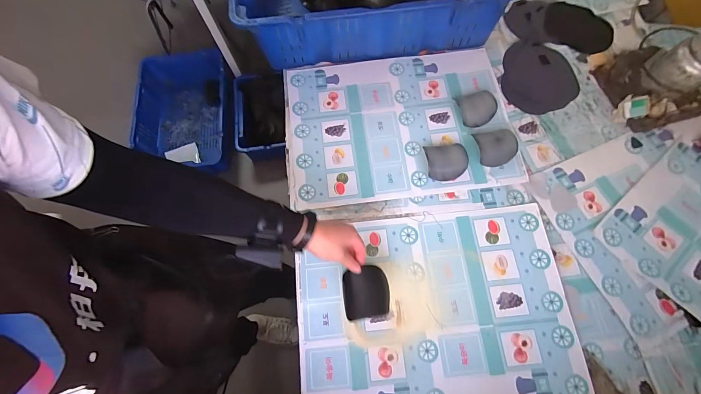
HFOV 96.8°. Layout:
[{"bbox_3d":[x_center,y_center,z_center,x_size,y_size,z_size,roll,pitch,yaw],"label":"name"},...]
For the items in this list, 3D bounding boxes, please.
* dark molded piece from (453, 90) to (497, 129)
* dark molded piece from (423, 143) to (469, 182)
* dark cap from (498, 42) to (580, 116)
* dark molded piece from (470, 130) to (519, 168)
[{"bbox_3d":[0.304,-0.211,0.742,0.085,0.032,0.081,-16,71,-6],"label":"dark molded piece"},{"bbox_3d":[0.216,-0.078,0.700,0.089,0.034,0.075,-4,70,-1],"label":"dark molded piece"},{"bbox_3d":[0.505,-0.313,0.823,0.198,0.016,0.221,11,70,4],"label":"dark cap"},{"bbox_3d":[0.330,-0.114,0.709,0.092,0.040,0.083,-13,70,-4],"label":"dark molded piece"}]

